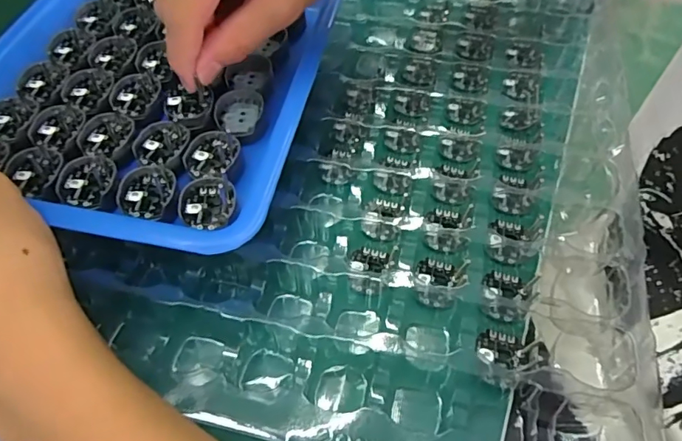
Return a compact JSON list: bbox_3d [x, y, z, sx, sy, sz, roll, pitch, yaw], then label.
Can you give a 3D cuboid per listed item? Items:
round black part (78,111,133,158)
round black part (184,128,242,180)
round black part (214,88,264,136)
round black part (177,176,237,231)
[{"bbox_3d":[-0.118,-0.045,0.253,0.029,0.006,0.029,-2,55,3],"label":"round black part"},{"bbox_3d":[-0.063,-0.033,0.243,0.027,0.005,0.025,-2,55,3],"label":"round black part"},{"bbox_3d":[-0.053,-0.058,0.262,0.023,0.007,0.029,3,55,6],"label":"round black part"},{"bbox_3d":[-0.060,-0.008,0.227,0.025,0.005,0.030,-5,55,0],"label":"round black part"}]

